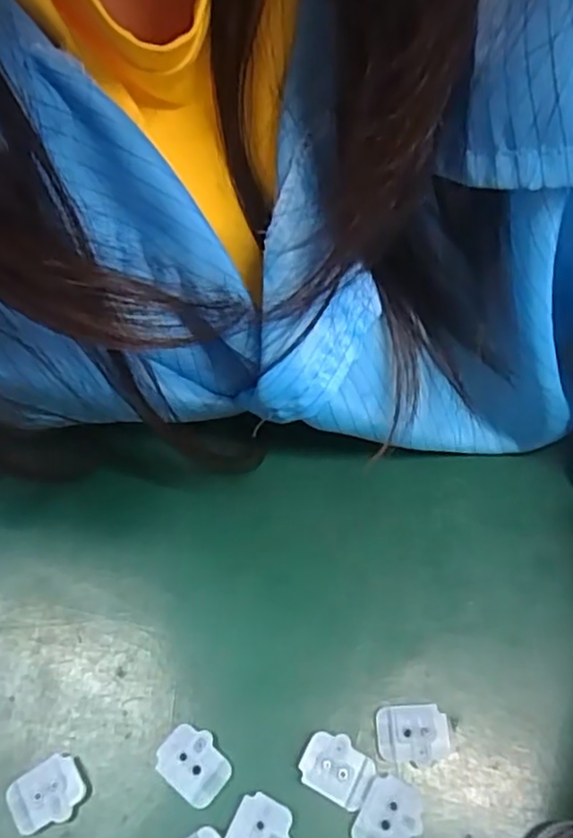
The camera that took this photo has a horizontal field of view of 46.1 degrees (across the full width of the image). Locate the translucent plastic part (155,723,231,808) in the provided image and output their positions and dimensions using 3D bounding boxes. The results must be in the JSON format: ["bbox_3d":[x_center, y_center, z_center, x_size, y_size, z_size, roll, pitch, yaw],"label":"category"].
[{"bbox_3d":[-0.028,0.105,0.206,0.021,0.008,0.017,39,70,18],"label":"translucent plastic part"}]

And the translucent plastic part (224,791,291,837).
[{"bbox_3d":[-0.008,0.120,0.193,0.017,0.004,0.021,24,66,12],"label":"translucent plastic part"}]

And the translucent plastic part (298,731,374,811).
[{"bbox_3d":[0.015,0.104,0.200,0.020,0.004,0.017,25,66,13],"label":"translucent plastic part"}]

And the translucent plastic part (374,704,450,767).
[{"bbox_3d":[0.038,0.095,0.204,0.021,0.004,0.017,0,63,1],"label":"translucent plastic part"}]

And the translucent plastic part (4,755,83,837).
[{"bbox_3d":[-0.072,0.113,0.202,0.022,0.007,0.017,-28,66,-13],"label":"translucent plastic part"}]

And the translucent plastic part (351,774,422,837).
[{"bbox_3d":[0.029,0.117,0.195,0.016,0.006,0.021,28,67,14],"label":"translucent plastic part"}]

